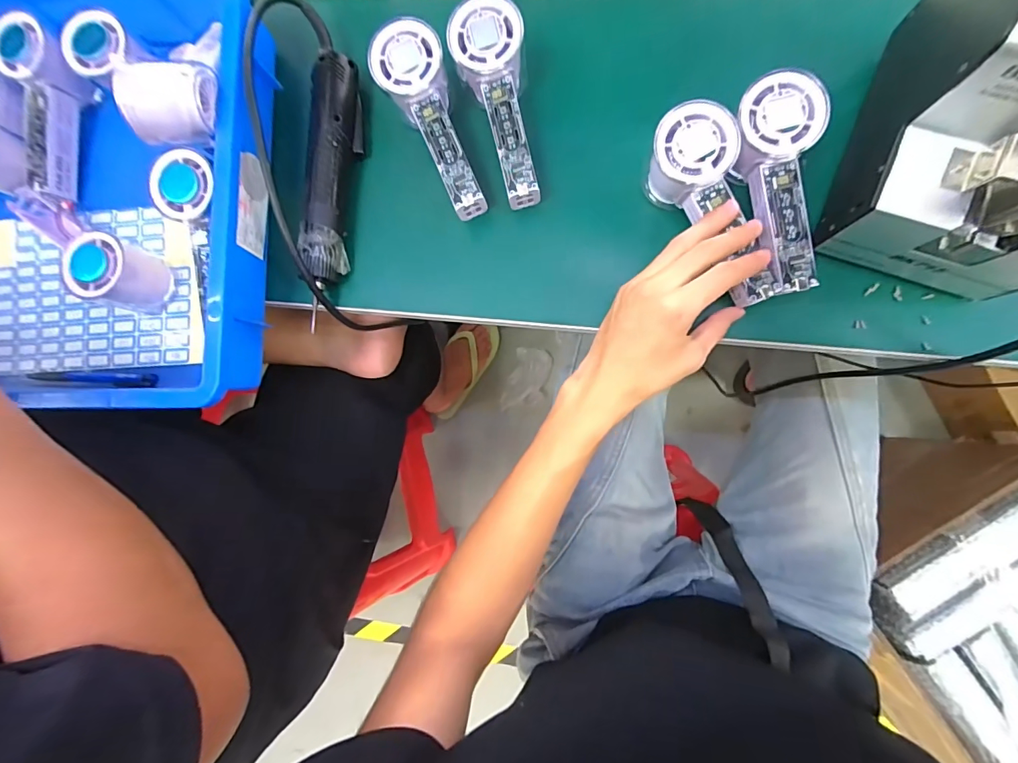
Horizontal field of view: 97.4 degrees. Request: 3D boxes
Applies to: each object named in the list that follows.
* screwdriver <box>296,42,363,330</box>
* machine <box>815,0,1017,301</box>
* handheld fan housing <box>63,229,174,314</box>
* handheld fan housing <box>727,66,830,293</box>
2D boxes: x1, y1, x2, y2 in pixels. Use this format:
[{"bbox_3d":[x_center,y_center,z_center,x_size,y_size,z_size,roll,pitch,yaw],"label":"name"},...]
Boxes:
[{"bbox_3d":[-0.156,-0.172,0.387,0.033,0.035,0.227,4,85,8],"label":"screwdriver"},{"bbox_3d":[0.309,-0.165,0.270,0.127,0.145,0.175,18,87,9],"label":"machine"},{"bbox_3d":[-0.337,-0.093,0.388,0.046,0.063,0.053,16,87,8],"label":"handheld fan housing"},{"bbox_3d":[0.198,-0.142,0.331,0.053,0.040,0.145,-8,97,6],"label":"handheld fan housing"}]

